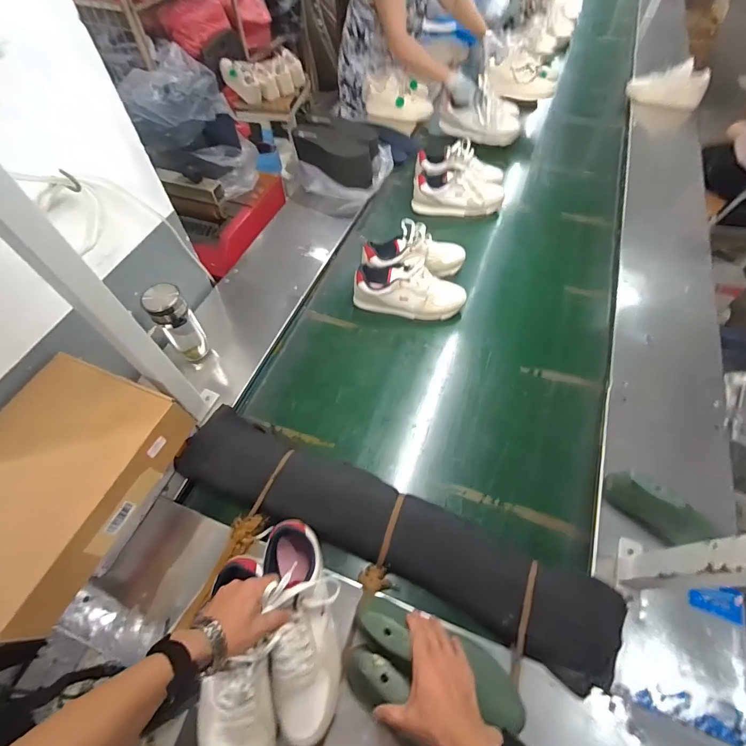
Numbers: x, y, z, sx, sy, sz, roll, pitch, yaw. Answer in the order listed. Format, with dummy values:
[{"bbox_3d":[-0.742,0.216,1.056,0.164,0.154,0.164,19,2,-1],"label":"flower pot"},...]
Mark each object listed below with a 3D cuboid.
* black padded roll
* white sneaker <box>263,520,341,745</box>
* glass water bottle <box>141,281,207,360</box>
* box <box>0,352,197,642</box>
[{"bbox_3d":[0.021,0.306,0.756,0.825,0.143,0.165,22,61,14],"label":"black padded roll"},{"bbox_3d":[-0.107,0.365,0.581,0.088,0.108,0.273,-9,61,-5],"label":"white sneaker"},{"bbox_3d":[-0.421,-0.097,0.870,0.077,0.196,0.078,-34,63,-18],"label":"glass water bottle"},{"bbox_3d":[-0.507,0.168,0.613,0.263,0.091,0.368,19,60,12],"label":"box"}]

